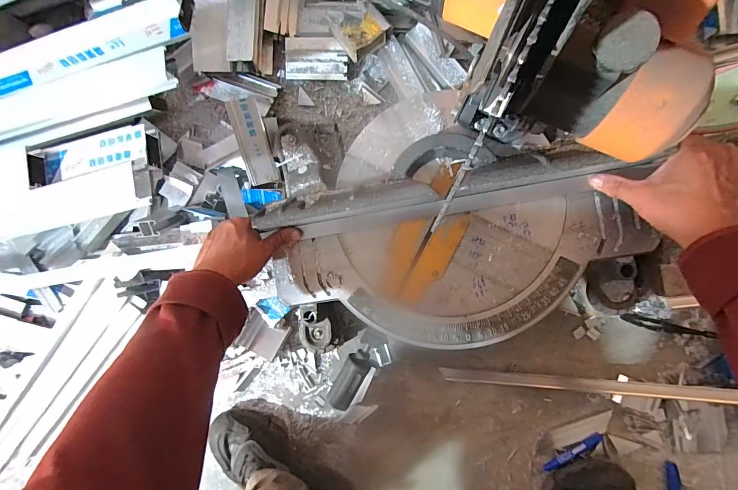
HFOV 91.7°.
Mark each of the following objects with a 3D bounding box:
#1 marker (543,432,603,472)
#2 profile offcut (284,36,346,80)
[{"bbox_3d":[0.315,0.321,0.553,0.100,0.018,0.016,-31,85,7],"label":"marker"},{"bbox_3d":[-0.088,-0.314,0.611,0.107,0.034,0.063,9,88,7],"label":"profile offcut"}]

